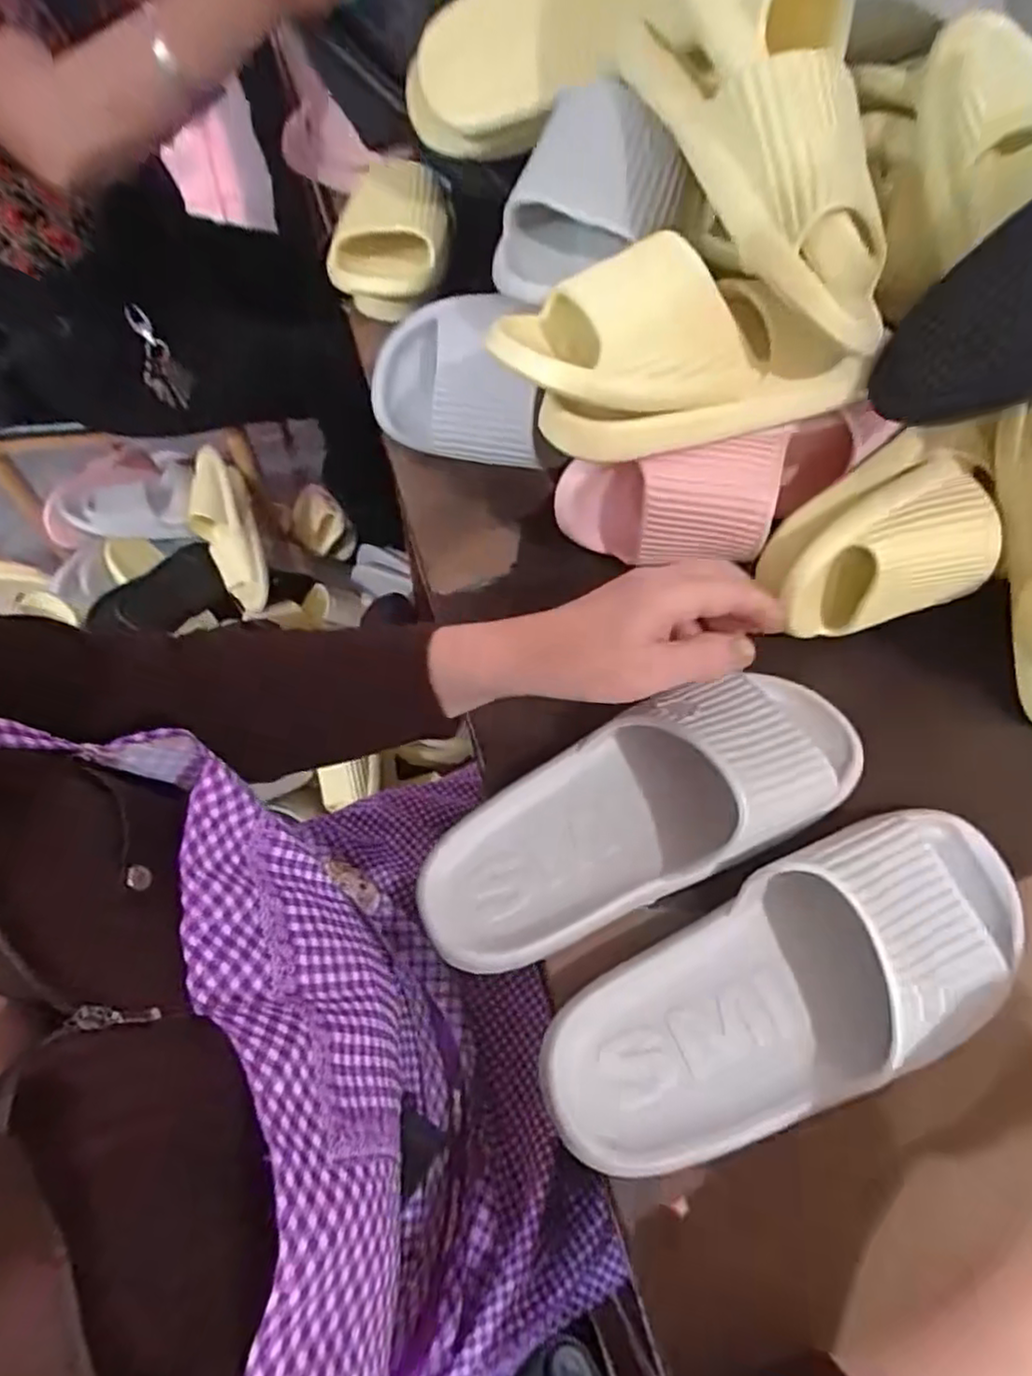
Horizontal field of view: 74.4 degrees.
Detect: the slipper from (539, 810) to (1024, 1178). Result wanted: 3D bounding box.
[{"bbox_3d":[0.146,0.142,0.336,0.274,0.066,0.100,-23,65,-13],"label":"slipper"}]

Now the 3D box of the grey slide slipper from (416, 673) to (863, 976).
[{"bbox_3d":[0.074,0.063,0.380,0.266,0.073,0.097,-25,65,-5],"label":"grey slide slipper"}]

